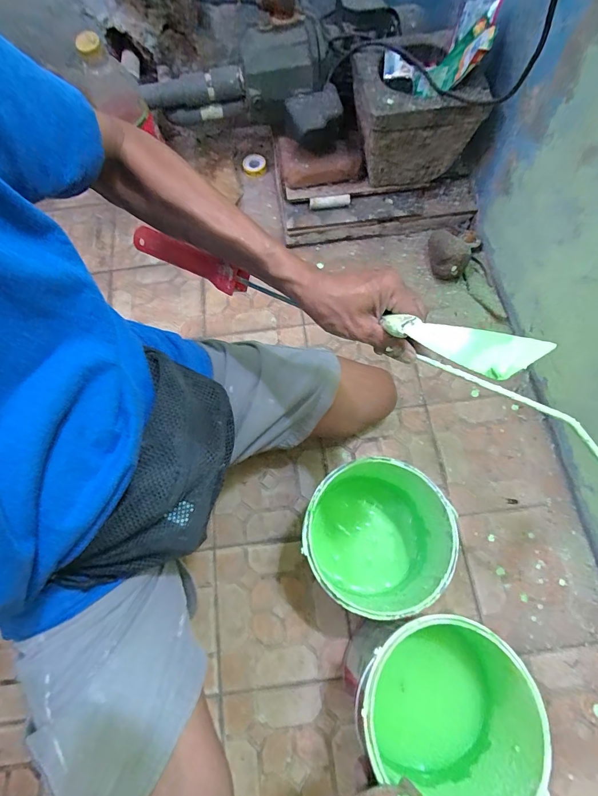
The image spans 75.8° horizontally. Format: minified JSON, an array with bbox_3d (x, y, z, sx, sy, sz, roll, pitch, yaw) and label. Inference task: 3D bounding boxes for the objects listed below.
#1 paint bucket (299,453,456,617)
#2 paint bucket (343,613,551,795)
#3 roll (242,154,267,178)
[{"bbox_3d":[0.102,0.194,0.542,0.178,0.186,0.174,-1,70,1],"label":"paint bucket"},{"bbox_3d":[0.162,0.354,0.462,0.171,0.184,0.180,-1,70,1],"label":"paint bucket"},{"bbox_3d":[-0.107,-0.554,0.911,0.055,0.020,0.055,-4,70,0],"label":"roll"}]

